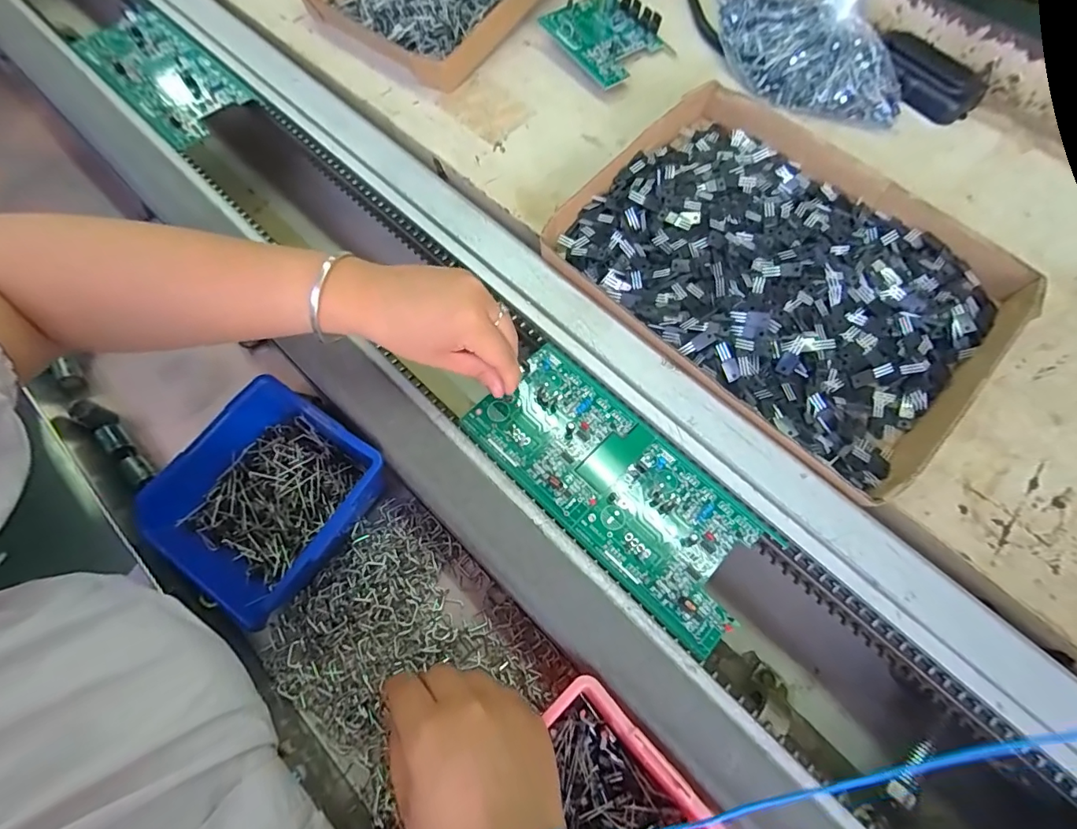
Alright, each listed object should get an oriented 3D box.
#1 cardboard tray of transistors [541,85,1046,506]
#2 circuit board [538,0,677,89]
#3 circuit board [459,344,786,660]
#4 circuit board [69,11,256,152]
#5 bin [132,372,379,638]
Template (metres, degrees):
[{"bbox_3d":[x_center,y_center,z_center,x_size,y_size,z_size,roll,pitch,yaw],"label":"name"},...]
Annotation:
[{"bbox_3d":[0.191,-0.110,0.371,0.321,0.051,0.224,42,69,15],"label":"cardboard tray of transistors"},{"bbox_3d":[0.069,-0.379,0.467,0.088,0.034,0.099,-35,71,-18],"label":"circuit board"},{"bbox_3d":[0.053,0.046,0.326,0.095,0.006,0.212,-40,73,-19],"label":"circuit board"},{"bbox_3d":[-0.384,-0.347,0.486,0.093,0.014,0.216,-41,73,-20],"label":"circuit board"},{"bbox_3d":[-0.184,0.061,0.327,0.120,0.061,0.130,34,67,12],"label":"bin"}]

